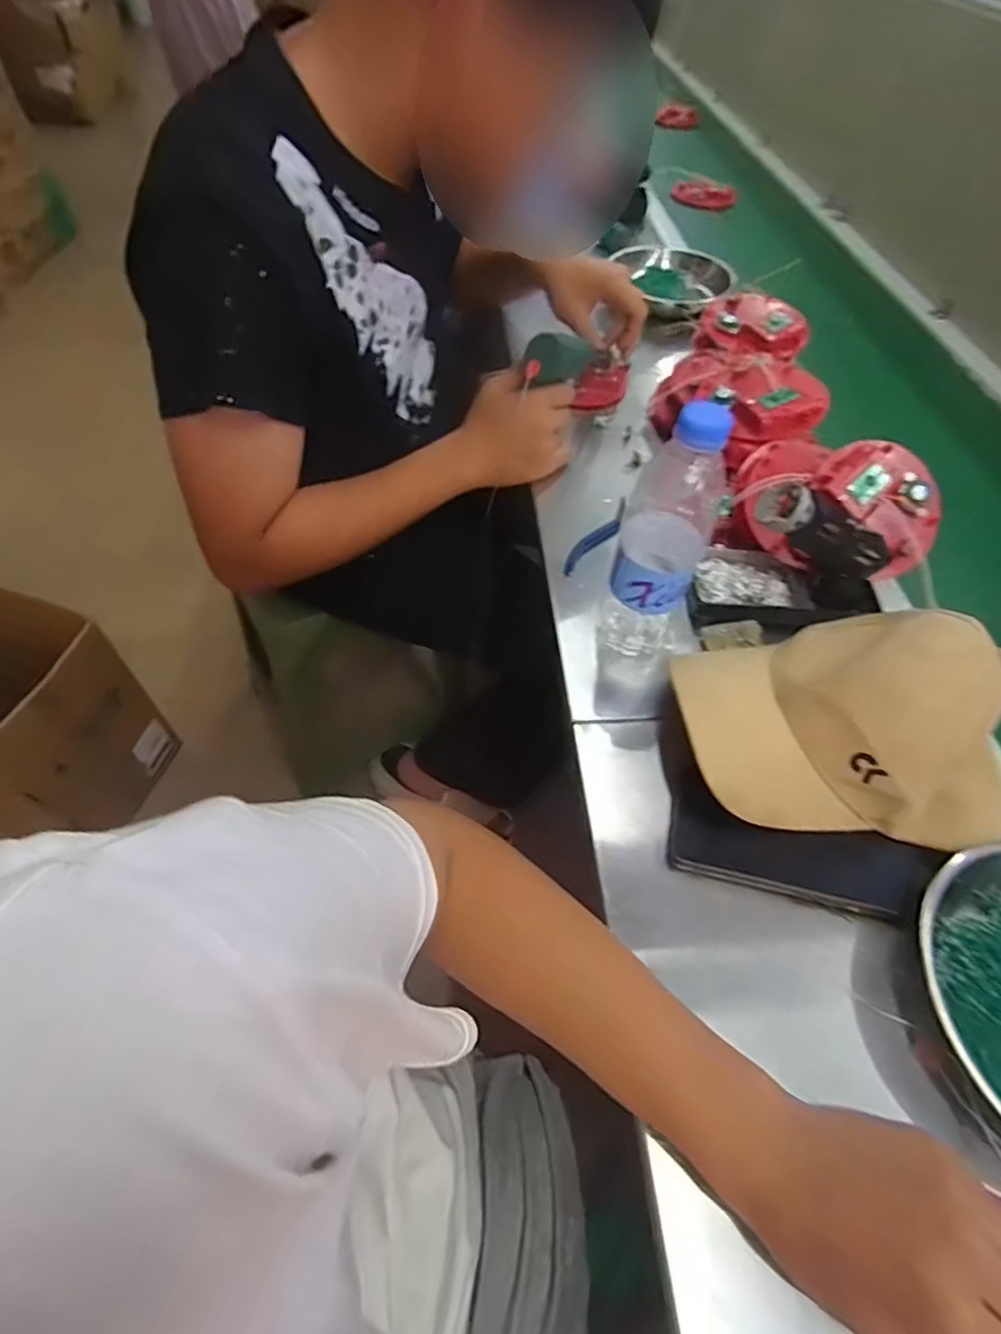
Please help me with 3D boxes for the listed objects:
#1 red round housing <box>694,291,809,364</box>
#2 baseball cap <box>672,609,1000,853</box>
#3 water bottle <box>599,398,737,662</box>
[{"bbox_3d":[0.303,-0.404,0.749,0.113,0.044,0.124,2,52,-3],"label":"red round housing"},{"bbox_3d":[0.243,0.029,0.443,0.220,0.097,0.163,2,52,-3],"label":"baseball cap"},{"bbox_3d":[0.124,-0.098,0.473,0.066,0.209,0.072,22,54,13],"label":"water bottle"}]

